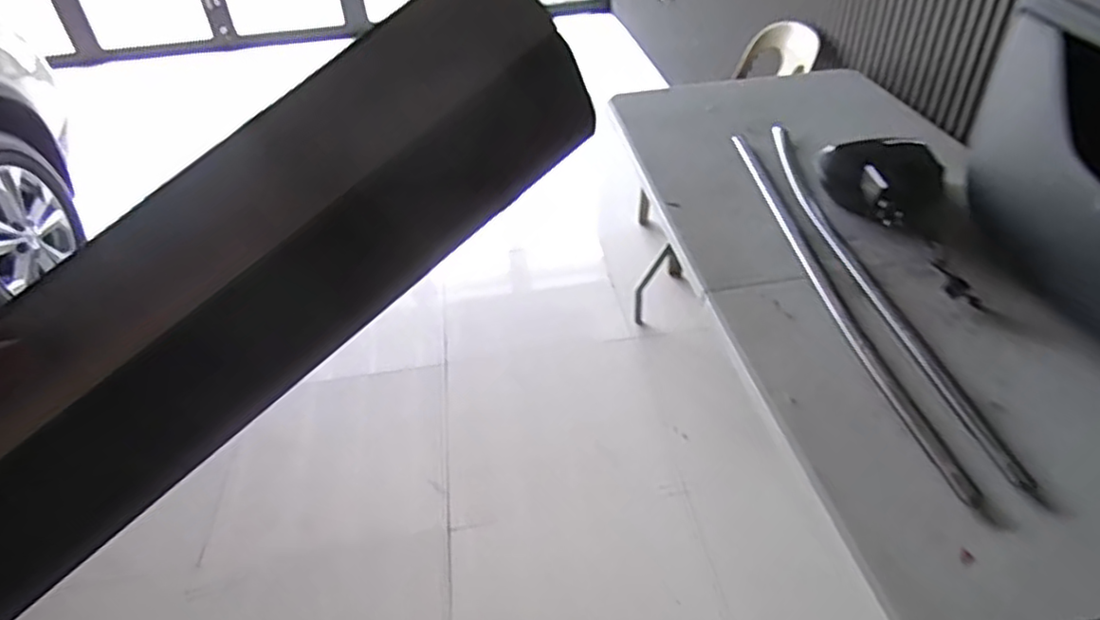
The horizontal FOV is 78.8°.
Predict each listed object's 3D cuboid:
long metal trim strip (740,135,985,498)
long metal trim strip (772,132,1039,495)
[{"bbox_3d":[0.479,-0.084,1.214,0.051,0.009,1.016,-4,39,-1],"label":"long metal trim strip"},{"bbox_3d":[0.551,-0.099,1.219,0.057,0.025,1.011,-4,39,0],"label":"long metal trim strip"}]

